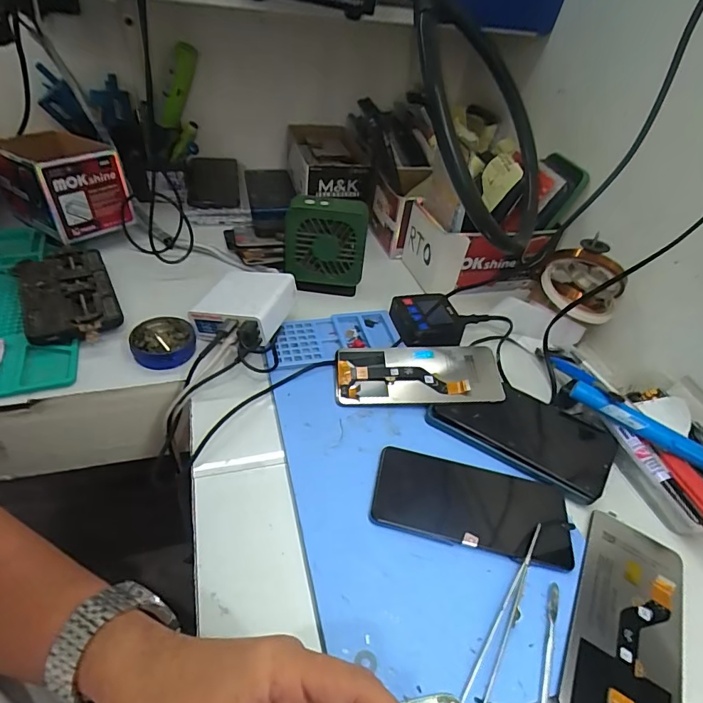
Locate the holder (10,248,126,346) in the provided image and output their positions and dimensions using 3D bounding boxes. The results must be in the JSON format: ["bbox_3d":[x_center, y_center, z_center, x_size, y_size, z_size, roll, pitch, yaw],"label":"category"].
[{"bbox_3d":[-0.303,-0.061,0.488,0.087,0.019,0.156,-19,49,-27],"label":"holder"}]

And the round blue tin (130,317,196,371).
[{"bbox_3d":[-0.191,-0.010,0.462,0.060,0.019,0.060,5,42,-4],"label":"round blue tin"}]

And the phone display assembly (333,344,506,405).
[{"bbox_3d":[0.068,0.022,0.463,0.166,0.009,0.070,-1,49,-2],"label":"phone display assembly"}]

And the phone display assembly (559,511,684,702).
[{"bbox_3d":[0.197,0.191,0.324,0.073,0.007,0.164,28,42,18],"label":"phone display assembly"}]

